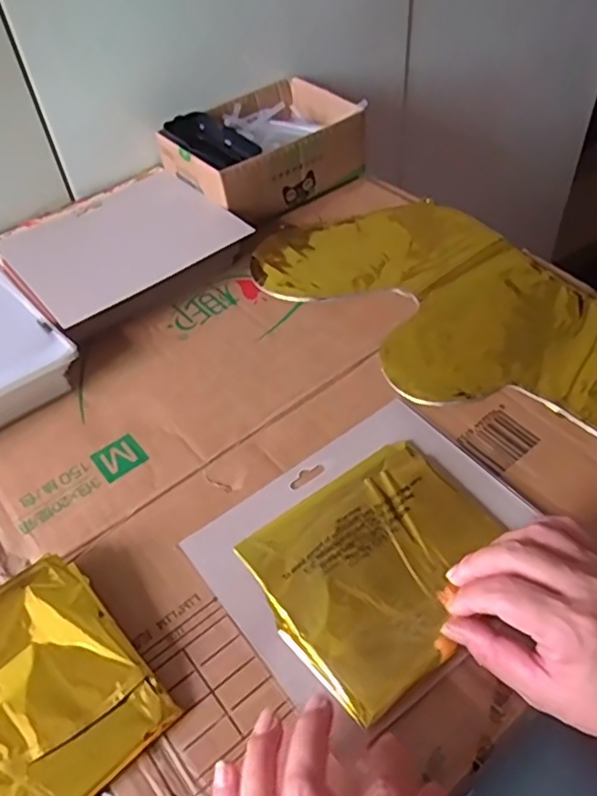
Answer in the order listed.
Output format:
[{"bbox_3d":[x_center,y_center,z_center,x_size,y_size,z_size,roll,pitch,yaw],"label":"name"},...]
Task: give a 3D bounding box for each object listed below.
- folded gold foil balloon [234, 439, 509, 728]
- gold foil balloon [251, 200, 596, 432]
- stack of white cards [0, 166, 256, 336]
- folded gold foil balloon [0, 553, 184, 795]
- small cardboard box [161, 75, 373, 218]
[{"bbox_3d":[0.054,0.099,0.395,0.151,0.010,0.129,-32,52,-21],"label":"folded gold foil balloon"},{"bbox_3d":[0.156,-0.065,0.519,0.199,0.011,0.422,-33,53,-21],"label":"gold foil balloon"},{"bbox_3d":[-0.173,-0.145,0.610,0.194,0.035,0.164,-33,53,-21],"label":"stack of white cards"},{"bbox_3d":[-0.155,0.171,0.338,0.139,0.010,0.121,-40,67,-21],"label":"folded gold foil balloon"},{"bbox_3d":[-0.037,-0.262,0.671,0.185,0.067,0.132,-33,53,-22],"label":"small cardboard box"}]

